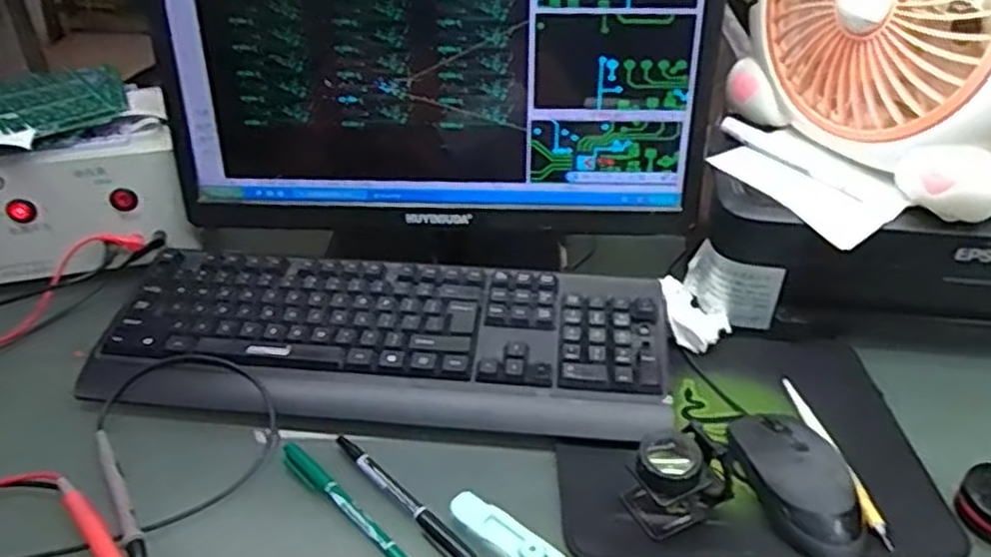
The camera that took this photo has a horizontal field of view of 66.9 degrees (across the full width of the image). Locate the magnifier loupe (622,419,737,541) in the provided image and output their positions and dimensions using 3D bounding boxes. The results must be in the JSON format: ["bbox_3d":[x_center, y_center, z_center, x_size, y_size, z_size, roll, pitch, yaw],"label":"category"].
[{"bbox_3d":[0.117,0.124,0.478,0.066,0.053,0.046,-15,38,-20],"label":"magnifier loupe"}]

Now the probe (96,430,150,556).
[{"bbox_3d":[-0.239,0.143,0.479,0.013,0.012,0.131,-19,40,-26],"label":"probe"}]

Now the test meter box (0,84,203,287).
[{"bbox_3d":[-0.390,-0.092,0.672,0.204,0.108,0.116,-12,37,-17],"label":"test meter box"}]

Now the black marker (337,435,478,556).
[{"bbox_3d":[-0.060,0.144,0.488,0.013,0.010,0.138,-28,44,-35],"label":"black marker"}]

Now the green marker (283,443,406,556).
[{"bbox_3d":[-0.096,0.148,0.483,0.015,0.013,0.136,-29,45,-35],"label":"green marker"}]

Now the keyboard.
[{"bbox_3d":[-0.087,0.046,0.593,0.440,0.036,0.157,4,35,5],"label":"keyboard"}]

